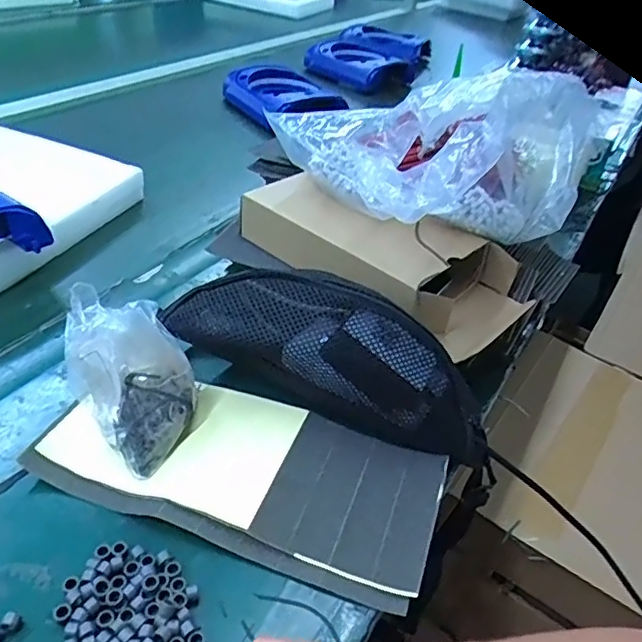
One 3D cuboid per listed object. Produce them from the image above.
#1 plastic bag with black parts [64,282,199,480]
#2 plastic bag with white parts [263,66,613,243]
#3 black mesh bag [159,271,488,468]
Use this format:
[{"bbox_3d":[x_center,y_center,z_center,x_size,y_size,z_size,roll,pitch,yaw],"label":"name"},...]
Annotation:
[{"bbox_3d":[-0.144,0.046,0.440,0.087,0.107,0.076,27,44,24],"label":"plastic bag with black parts"},{"bbox_3d":[0.116,-0.180,0.574,0.234,0.127,0.250,-15,44,-25],"label":"plastic bag with white parts"},{"bbox_3d":[0.008,0.026,0.475,0.274,0.103,0.065,16,40,11],"label":"black mesh bag"}]

